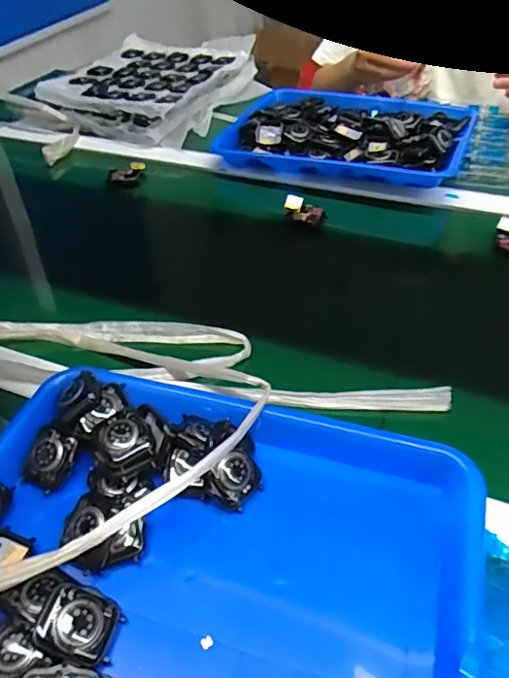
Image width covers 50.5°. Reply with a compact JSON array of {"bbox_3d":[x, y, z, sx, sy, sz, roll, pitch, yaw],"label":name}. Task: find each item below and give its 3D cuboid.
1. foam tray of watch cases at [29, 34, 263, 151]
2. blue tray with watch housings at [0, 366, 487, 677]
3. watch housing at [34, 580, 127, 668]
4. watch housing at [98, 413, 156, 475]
[{"bbox_3d":[-0.175,-0.449,0.956,0.281,0.058,0.357,11,45,16],"label":"foam tray of watch cases"},{"bbox_3d":[-0.037,0.137,0.333,0.328,0.044,0.262,10,45,14],"label":"blue tray with watch housings"},{"bbox_3d":[-0.099,0.162,0.307,0.045,0.009,0.037,29,57,-8],"label":"watch housing"},{"bbox_3d":[-0.090,0.074,0.381,0.037,0.020,0.040,-28,48,-23],"label":"watch housing"}]

